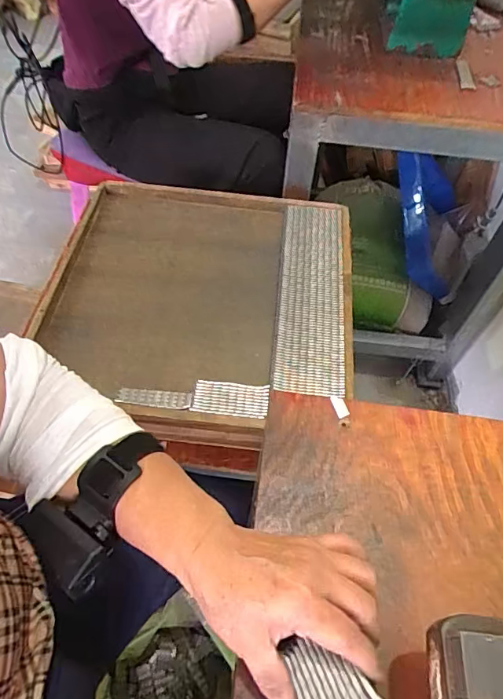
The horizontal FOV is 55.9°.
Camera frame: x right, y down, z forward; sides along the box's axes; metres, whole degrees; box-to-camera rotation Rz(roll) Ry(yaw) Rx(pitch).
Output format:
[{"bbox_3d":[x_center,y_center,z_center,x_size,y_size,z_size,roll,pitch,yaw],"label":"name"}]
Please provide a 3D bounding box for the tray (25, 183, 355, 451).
[{"bbox_3d":[-0.071,-0.072,0.657,0.413,0.048,0.409,6,55,0],"label":"tray"}]

